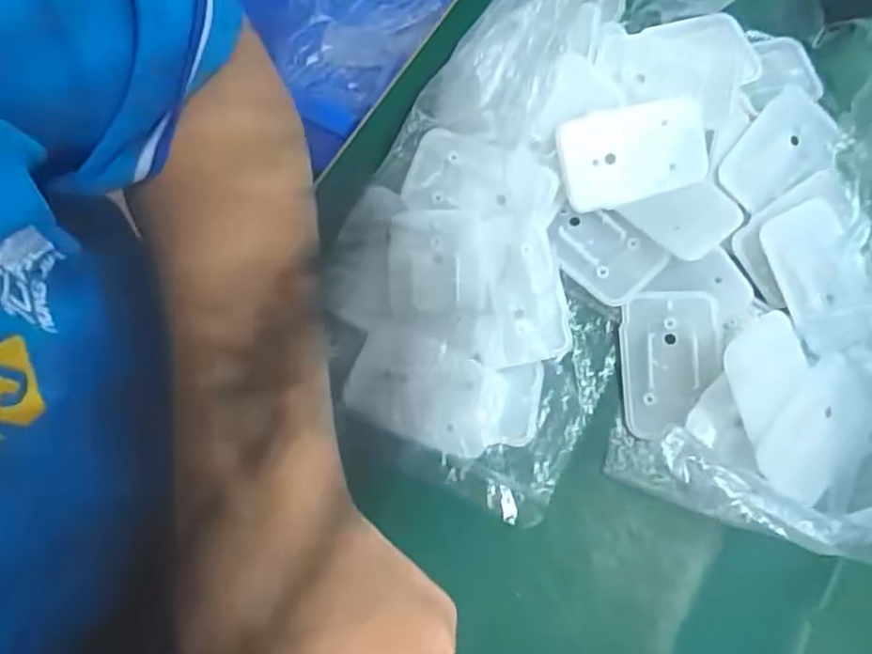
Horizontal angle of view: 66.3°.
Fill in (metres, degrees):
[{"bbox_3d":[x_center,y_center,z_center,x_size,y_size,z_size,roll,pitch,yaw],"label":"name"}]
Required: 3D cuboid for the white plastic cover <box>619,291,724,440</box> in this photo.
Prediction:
[{"bbox_3d":[0.110,0.016,0.309,0.045,0.007,0.066,-3,76,11],"label":"white plastic cover"}]

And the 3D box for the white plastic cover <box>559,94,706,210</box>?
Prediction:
[{"bbox_3d":[0.094,-0.082,0.317,0.068,0.007,0.043,-11,98,4],"label":"white plastic cover"}]

